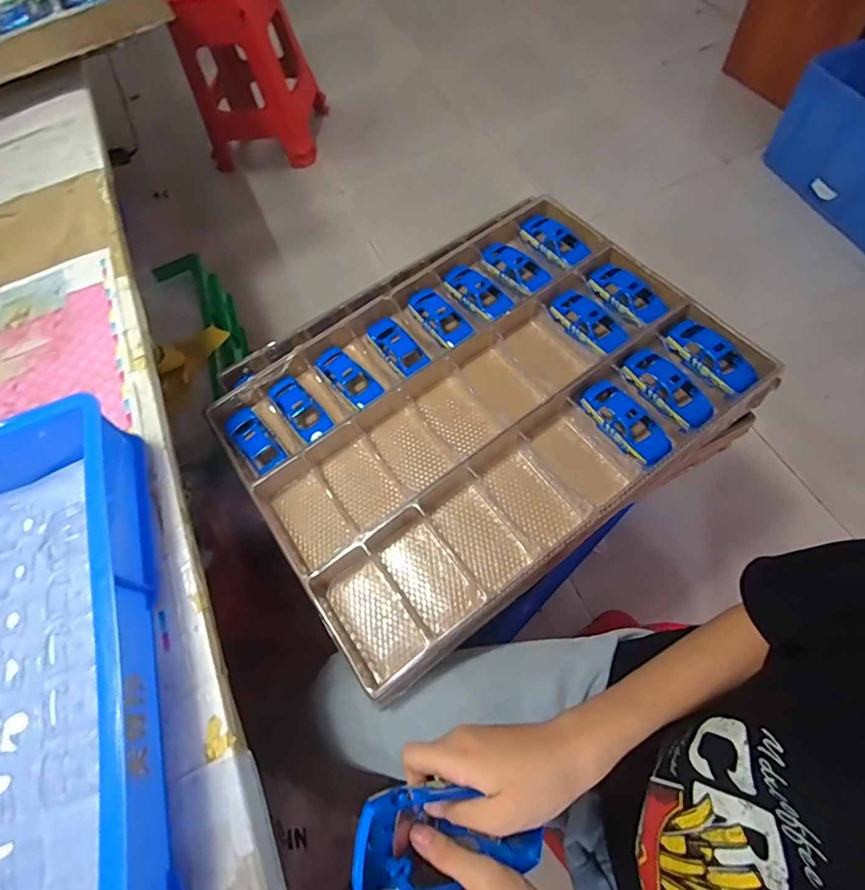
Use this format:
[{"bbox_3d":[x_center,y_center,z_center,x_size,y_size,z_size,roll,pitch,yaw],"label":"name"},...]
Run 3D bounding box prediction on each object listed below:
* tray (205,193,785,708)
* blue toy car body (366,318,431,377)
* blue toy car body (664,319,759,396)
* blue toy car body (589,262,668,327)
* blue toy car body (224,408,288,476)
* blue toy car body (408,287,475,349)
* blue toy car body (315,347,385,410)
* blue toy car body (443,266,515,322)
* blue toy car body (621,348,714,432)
[{"bbox_3d":[0.063,-0.062,0.661,0.633,0.069,0.451,-36,70,-8],"label":"tray"},{"bbox_3d":[-0.052,-0.149,0.719,0.053,0.027,0.110,-35,68,-10],"label":"blue toy car body"},{"bbox_3d":[0.379,-0.122,0.654,0.057,0.042,0.127,-35,68,-10],"label":"blue toy car body"},{"bbox_3d":[0.288,-0.224,0.711,0.059,0.040,0.114,-33,68,-9],"label":"blue toy car body"},{"bbox_3d":[-0.252,-0.009,0.680,0.045,0.034,0.111,-39,69,-11],"label":"blue toy car body"},{"bbox_3d":[0.011,-0.195,0.730,0.051,0.022,0.114,-38,68,-11],"label":"blue toy car body"},{"bbox_3d":[-0.120,-0.100,0.699,0.049,0.021,0.107,-42,69,-13],"label":"blue toy car body"},{"bbox_3d":[0.071,-0.236,0.741,0.054,0.025,0.111,-43,70,-13],"label":"blue toy car body"},{"bbox_3d":[0.313,-0.076,0.641,0.057,0.029,0.126,-35,68,-10],"label":"blue toy car body"}]

